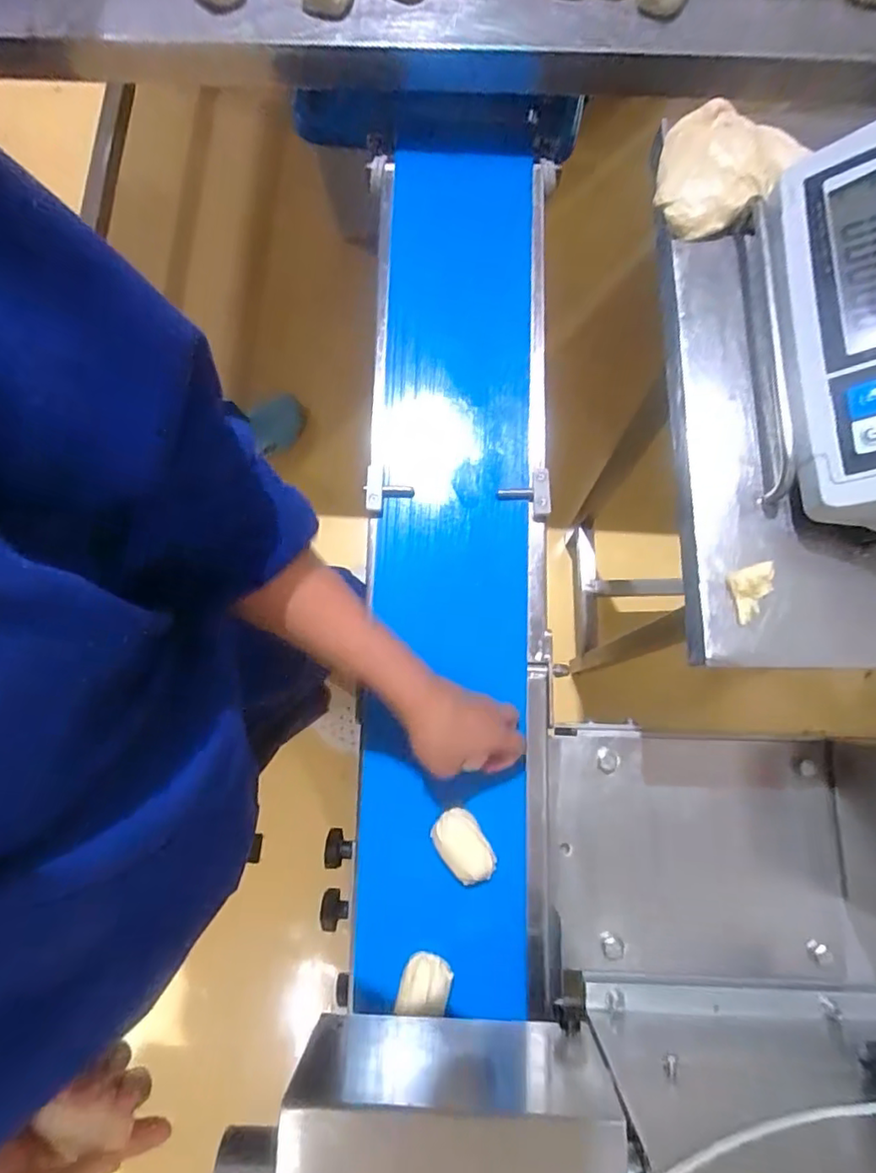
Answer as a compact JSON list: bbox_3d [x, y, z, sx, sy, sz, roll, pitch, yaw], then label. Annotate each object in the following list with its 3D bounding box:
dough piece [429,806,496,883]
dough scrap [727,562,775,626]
[{"bbox_3d":[0.022,0.231,0.530,0.038,0.037,0.064,-34,80,-5],"label":"dough piece"},{"bbox_3d":[0.200,0.004,0.372,0.028,0.010,0.034,-14,79,-1],"label":"dough scrap"}]

